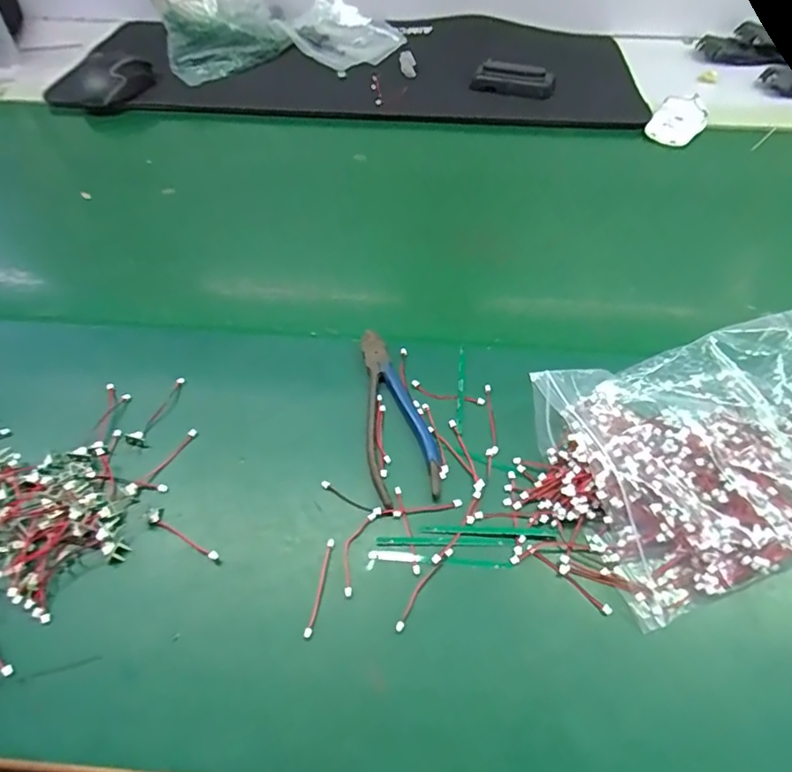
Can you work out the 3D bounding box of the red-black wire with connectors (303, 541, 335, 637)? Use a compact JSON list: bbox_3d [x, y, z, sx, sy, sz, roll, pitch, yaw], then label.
[{"bbox_3d":[-0.046,0.120,0.325,0.005,0.004,0.057,9,51,7],"label":"red-black wire with connectors"}]

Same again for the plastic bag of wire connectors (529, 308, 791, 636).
[{"bbox_3d":[0.222,0.033,0.365,0.260,0.049,0.159,-17,55,-13],"label":"plastic bag of wire connectors"}]

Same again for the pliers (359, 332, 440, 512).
[{"bbox_3d":[0.002,0.017,0.397,0.048,0.013,0.145,-4,53,-3],"label":"pliers"}]

